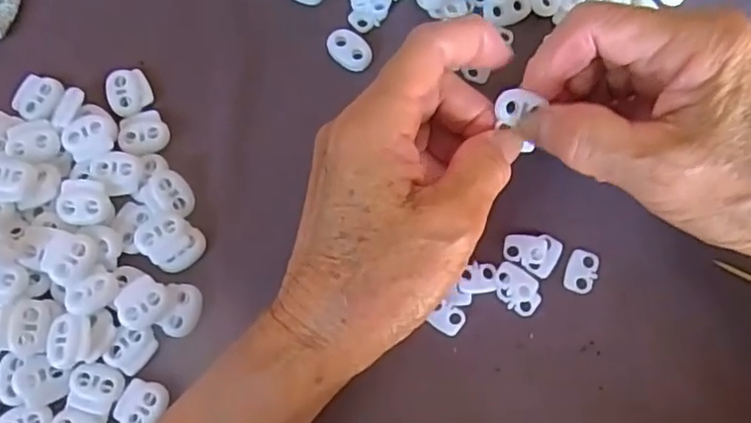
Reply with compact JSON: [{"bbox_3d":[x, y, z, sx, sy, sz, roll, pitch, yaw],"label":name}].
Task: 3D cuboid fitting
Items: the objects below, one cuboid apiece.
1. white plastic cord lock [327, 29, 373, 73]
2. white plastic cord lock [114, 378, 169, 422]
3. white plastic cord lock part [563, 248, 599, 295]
[{"bbox_3d":[-0.012,-0.075,0.288,0.016,0.005,0.023,-44,82,-8],"label":"white plastic cord lock"},{"bbox_3d":[-0.098,0.080,0.256,0.019,0.005,0.021,31,80,5],"label":"white plastic cord lock"},{"bbox_3d":[0.091,0.026,0.269,0.013,0.004,0.019,18,79,3],"label":"white plastic cord lock part"}]

